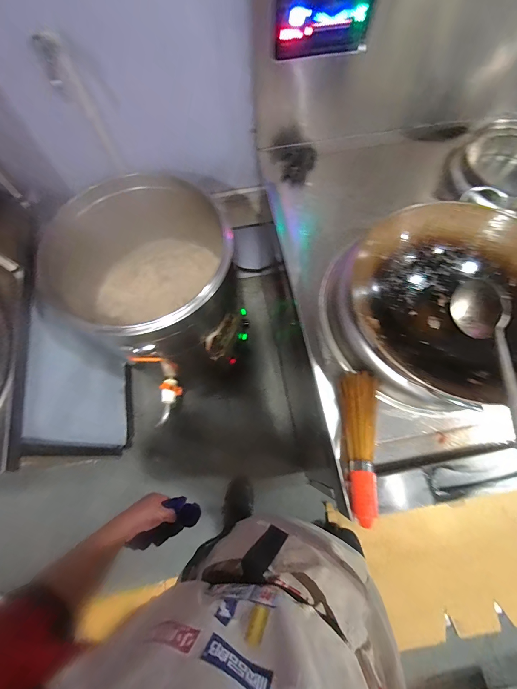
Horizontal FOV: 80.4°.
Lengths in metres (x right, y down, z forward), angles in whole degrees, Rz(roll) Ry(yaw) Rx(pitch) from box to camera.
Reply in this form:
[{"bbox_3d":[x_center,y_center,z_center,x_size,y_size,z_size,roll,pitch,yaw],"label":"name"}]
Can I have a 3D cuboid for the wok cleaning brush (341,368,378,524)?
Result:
[{"bbox_3d":[0.222,0.202,0.642,0.070,0.066,0.297,2,69,2],"label":"wok cleaning brush"}]

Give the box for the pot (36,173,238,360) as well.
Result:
[{"bbox_3d":[-0.354,-0.216,1.023,0.511,0.371,0.550,-26,71,-8],"label":"pot"}]

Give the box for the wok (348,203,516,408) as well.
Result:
[{"bbox_3d":[0.455,-0.105,0.716,0.461,0.164,0.427,0,69,1],"label":"wok"}]

